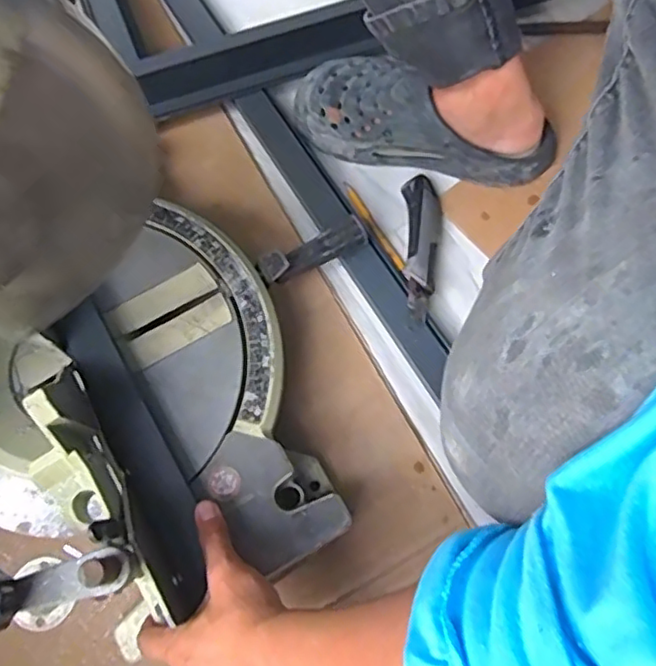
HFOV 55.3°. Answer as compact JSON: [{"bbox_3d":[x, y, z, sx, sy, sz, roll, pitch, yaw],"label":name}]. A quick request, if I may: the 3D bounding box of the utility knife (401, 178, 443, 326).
[{"bbox_3d":[0.093,-0.088,0.636,0.040,0.013,0.163,7,72,3],"label":"utility knife"}]

